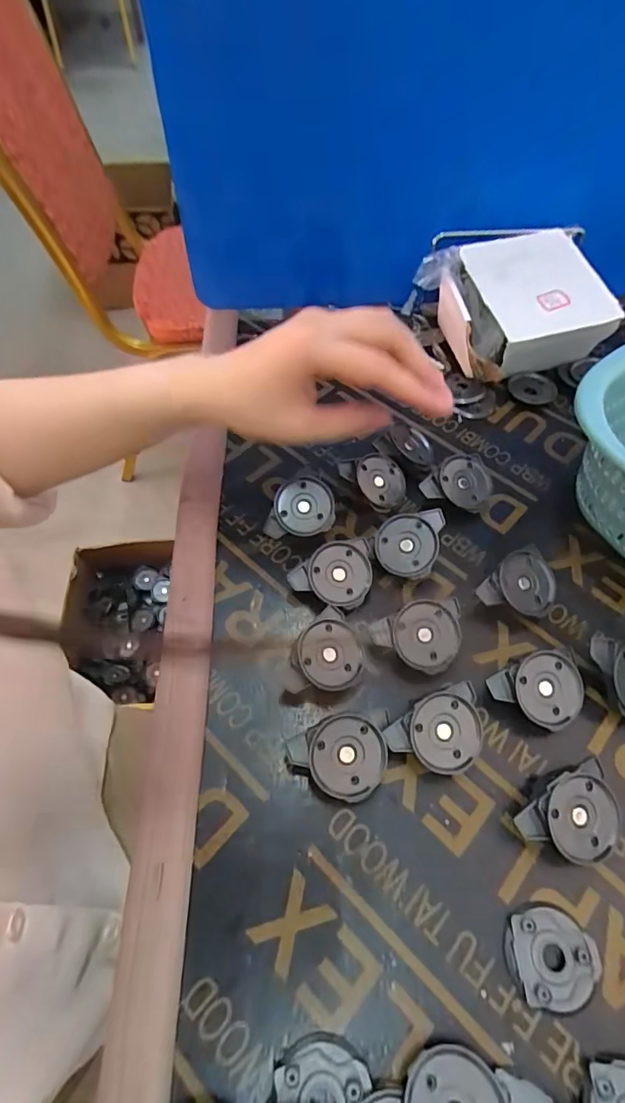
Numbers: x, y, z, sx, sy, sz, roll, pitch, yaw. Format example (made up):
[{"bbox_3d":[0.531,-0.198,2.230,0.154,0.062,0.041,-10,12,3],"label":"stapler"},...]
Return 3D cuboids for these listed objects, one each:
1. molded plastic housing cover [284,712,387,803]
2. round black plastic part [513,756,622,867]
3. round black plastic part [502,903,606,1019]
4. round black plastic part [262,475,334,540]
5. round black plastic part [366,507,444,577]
[{"bbox_3d":[0.016,0.112,0.278,0.045,0.015,0.046,-38,85,-15],"label":"molded plastic housing cover"},{"bbox_3d":[0.134,0.140,0.265,0.053,0.019,0.044,-23,82,-14],"label":"round black plastic part"},{"bbox_3d":[0.115,0.195,0.241,0.042,0.005,0.039,0,57,0],"label":"round black plastic part"},{"bbox_3d":[-0.009,-0.033,0.370,0.049,0.013,0.043,0,95,2],"label":"round black plastic part"},{"bbox_3d":[0.066,-0.007,0.353,0.048,0.013,0.048,-1,86,16],"label":"round black plastic part"}]

